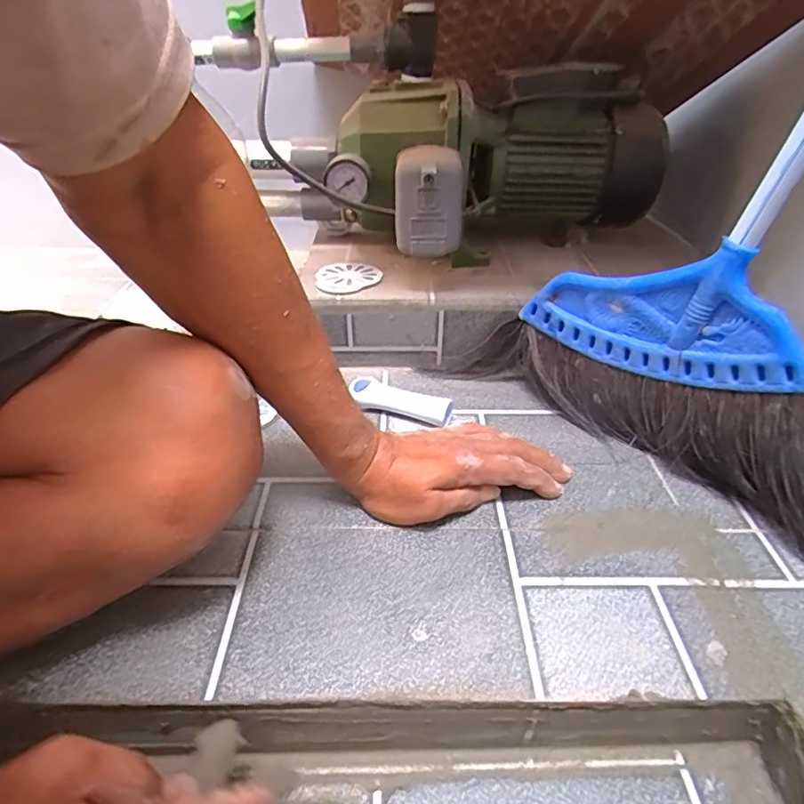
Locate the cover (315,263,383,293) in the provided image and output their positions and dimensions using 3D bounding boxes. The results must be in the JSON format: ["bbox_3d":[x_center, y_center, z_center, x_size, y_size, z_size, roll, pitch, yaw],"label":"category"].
[{"bbox_3d":[-0.061,-0.142,0.591,0.074,0.007,0.072,-6,36,-9],"label":"cover"}]

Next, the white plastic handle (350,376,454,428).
[{"bbox_3d":[-0.003,0.003,0.533,0.109,0.027,0.027,16,38,21],"label":"white plastic handle"}]

